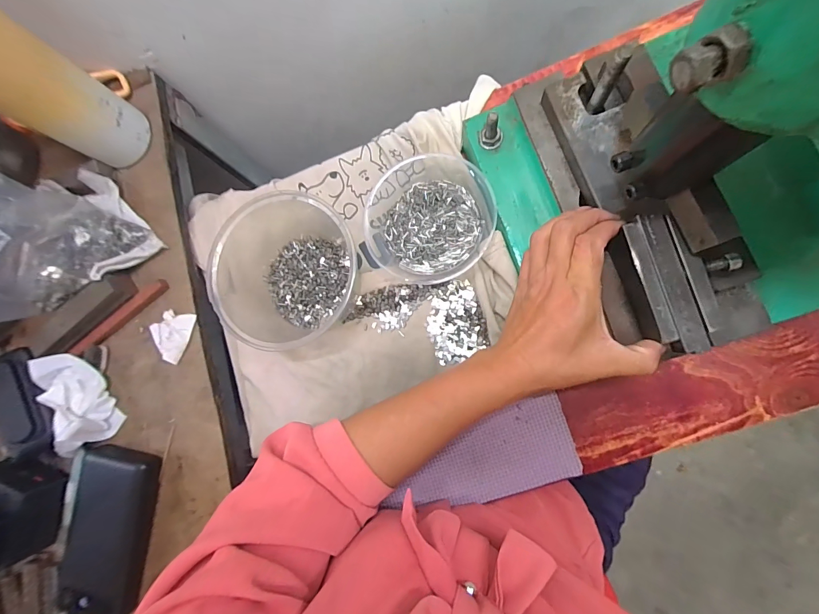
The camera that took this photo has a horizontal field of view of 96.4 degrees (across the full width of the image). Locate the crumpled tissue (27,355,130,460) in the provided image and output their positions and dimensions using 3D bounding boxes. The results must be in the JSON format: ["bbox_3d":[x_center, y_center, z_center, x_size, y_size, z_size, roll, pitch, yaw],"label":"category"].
[{"bbox_3d":[-0.334,0.097,0.368,0.049,0.046,0.098,-12,84,7],"label":"crumpled tissue"}]

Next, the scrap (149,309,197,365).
[{"bbox_3d":[-0.249,0.027,0.381,0.040,0.010,0.054,26,90,9],"label":"scrap"}]

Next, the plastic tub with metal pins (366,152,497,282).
[{"bbox_3d":[0.012,-0.093,0.361,0.123,0.047,0.141,-28,83,5],"label":"plastic tub with metal pins"}]

